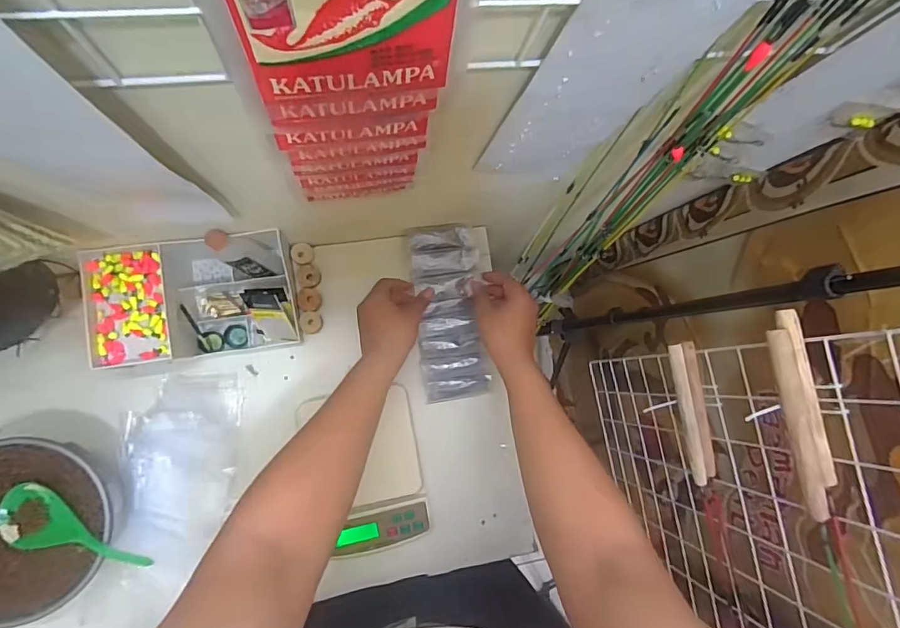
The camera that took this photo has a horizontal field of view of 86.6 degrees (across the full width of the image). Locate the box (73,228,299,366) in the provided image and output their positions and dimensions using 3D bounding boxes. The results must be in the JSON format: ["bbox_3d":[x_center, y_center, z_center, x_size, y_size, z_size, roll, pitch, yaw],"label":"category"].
[{"bbox_3d":[-0.328,-0.020,0.629,0.230,0.088,0.152,-9,86,-9],"label":"box"}]

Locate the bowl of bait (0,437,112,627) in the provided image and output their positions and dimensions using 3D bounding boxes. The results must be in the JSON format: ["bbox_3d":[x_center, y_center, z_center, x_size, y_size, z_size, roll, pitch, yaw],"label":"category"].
[{"bbox_3d":[-0.494,0.245,0.567,0.195,0.084,0.193,1,85,-8],"label":"bowl of bait"}]

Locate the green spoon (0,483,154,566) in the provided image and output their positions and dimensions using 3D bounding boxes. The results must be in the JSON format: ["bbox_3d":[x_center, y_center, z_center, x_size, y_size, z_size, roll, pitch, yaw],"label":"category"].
[{"bbox_3d":[-0.429,0.254,0.550,0.188,0.025,0.070,16,83,7],"label":"green spoon"}]

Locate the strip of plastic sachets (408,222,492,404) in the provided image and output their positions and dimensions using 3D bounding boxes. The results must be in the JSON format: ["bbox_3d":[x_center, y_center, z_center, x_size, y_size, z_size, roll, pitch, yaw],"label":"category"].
[{"bbox_3d":[-0.001,-0.001,0.702,0.100,0.035,0.249,-6,92,-9],"label":"strip of plastic sachets"}]

